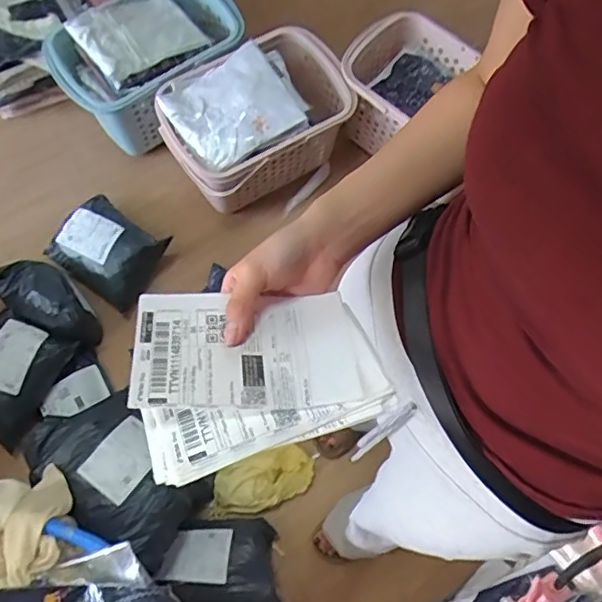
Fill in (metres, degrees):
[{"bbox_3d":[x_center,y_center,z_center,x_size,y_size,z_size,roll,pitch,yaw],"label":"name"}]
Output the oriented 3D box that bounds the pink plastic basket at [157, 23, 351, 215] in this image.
[{"bbox_3d":[-0.108,-0.433,1.365,0.435,0.220,0.274,-33,75,-13],"label":"pink plastic basket"}]

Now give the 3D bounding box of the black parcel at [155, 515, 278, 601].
[{"bbox_3d":[-0.160,0.525,1.141,0.221,0.088,0.183,-1,71,-3],"label":"black parcel"}]

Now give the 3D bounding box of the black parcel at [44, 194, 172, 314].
[{"bbox_3d":[-0.453,-0.129,1.357,0.240,0.080,0.215,30,72,8],"label":"black parcel"}]

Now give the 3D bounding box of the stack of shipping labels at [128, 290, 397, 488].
[{"bbox_3d":[-0.034,0.045,0.409,0.160,0.031,0.132,-11,49,-17],"label":"stack of shipping labels"}]

